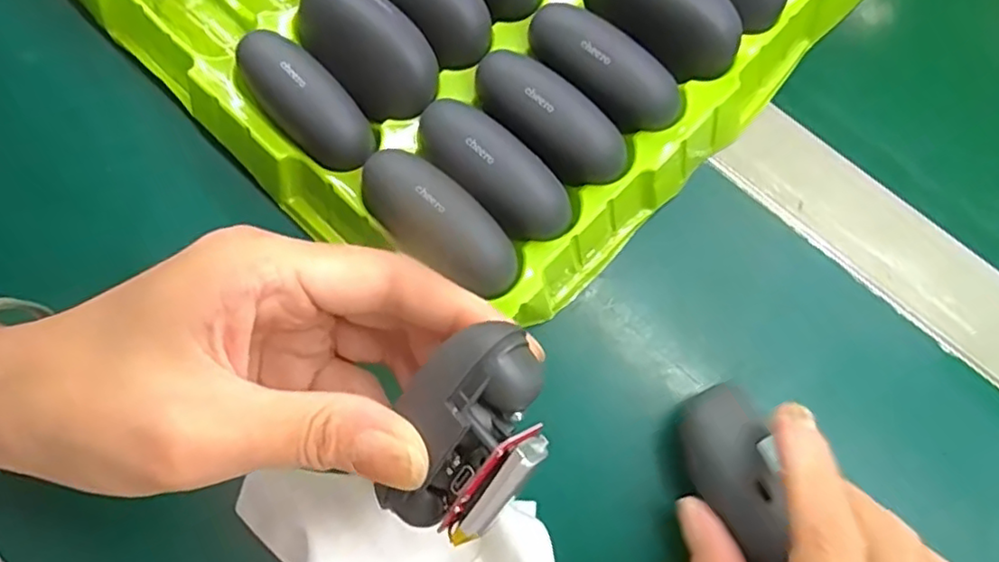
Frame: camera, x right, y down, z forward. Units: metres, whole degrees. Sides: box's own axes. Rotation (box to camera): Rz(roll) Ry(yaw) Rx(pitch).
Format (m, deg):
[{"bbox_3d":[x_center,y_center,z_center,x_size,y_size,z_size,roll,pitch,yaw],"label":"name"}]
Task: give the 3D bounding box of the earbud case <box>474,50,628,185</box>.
[{"bbox_3d":[0.017,-0.060,0.229,0.064,0.024,0.023,40,77,12],"label":"earbud case"}]

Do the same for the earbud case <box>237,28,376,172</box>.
[{"bbox_3d":[-0.074,-0.068,0.237,0.025,0.022,0.062,-42,77,-11],"label":"earbud case"}]

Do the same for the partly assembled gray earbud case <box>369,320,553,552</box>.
[{"bbox_3d":[-0.009,0.040,0.168,0.035,0.027,0.060,19,111,-4],"label":"partly assembled gray earbud case"}]

